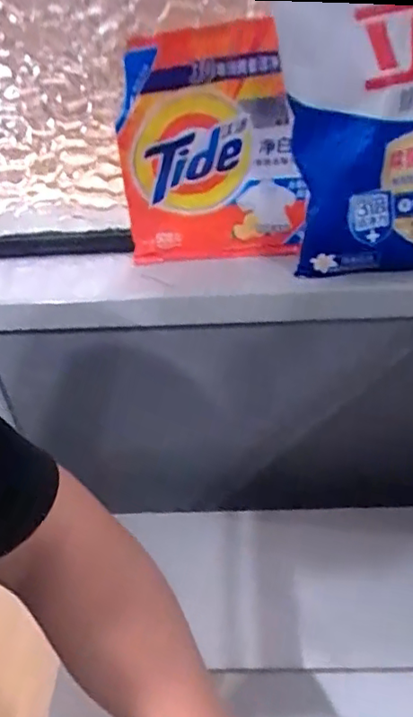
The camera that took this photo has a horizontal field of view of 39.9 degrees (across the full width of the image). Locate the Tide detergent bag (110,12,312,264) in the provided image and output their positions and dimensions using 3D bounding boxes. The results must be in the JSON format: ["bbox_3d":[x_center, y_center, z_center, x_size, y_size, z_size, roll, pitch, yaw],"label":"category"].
[{"bbox_3d":[0.007,-0.169,0.492,0.162,0.197,0.051,-2,41,2],"label":"Tide detergent bag"}]

